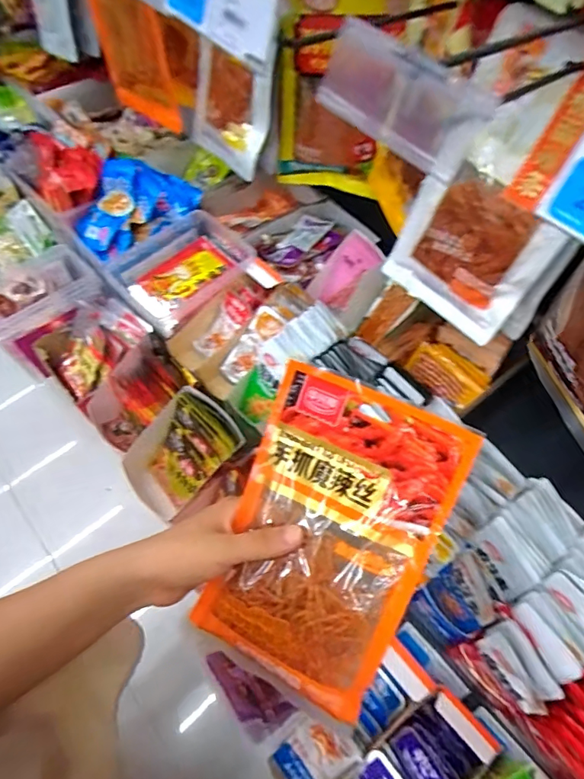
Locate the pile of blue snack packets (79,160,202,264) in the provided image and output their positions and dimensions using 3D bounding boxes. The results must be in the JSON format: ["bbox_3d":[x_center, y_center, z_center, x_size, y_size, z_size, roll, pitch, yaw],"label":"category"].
[{"bbox_3d":[-0.273,-0.316,0.818,0.145,0.100,0.204,38,65,21],"label":"pile of blue snack packets"}]

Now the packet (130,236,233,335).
[{"bbox_3d":[-0.178,-0.177,0.771,0.107,0.017,0.181,36,64,20],"label":"packet"}]

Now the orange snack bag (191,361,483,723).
[{"bbox_3d":[0.025,0.108,0.351,0.142,0.017,0.221,23,91,15],"label":"orange snack bag"}]

